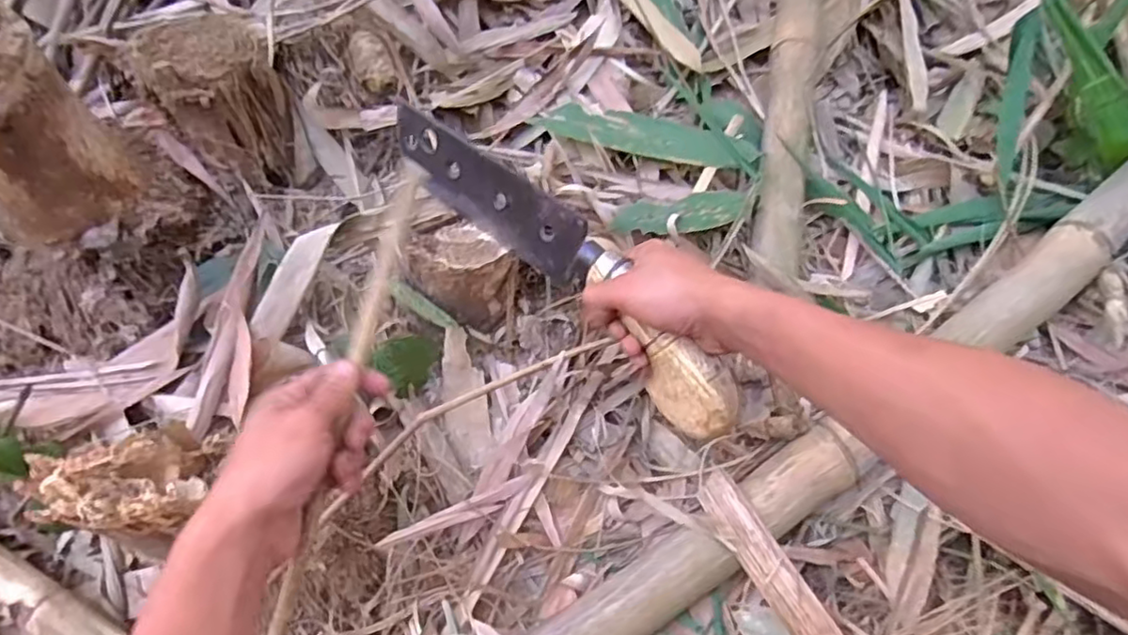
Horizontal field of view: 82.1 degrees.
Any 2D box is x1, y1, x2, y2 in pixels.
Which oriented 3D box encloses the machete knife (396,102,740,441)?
[{"bbox_3d":[-0.008,-0.054,0.525,0.042,0.070,0.380,-40,73,-19],"label":"machete knife"}]

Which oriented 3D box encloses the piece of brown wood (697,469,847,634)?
[{"bbox_3d":[0.199,0.245,0.522,0.036,0.020,0.265,-27,62,-17],"label":"piece of brown wood"}]

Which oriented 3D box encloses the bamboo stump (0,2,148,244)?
[{"bbox_3d":[-0.460,-0.156,0.539,0.114,0.178,0.114,-11,59,-8],"label":"bamboo stump"}]

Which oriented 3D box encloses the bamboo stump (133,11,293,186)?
[{"bbox_3d":[-0.355,-0.227,0.679,0.116,0.129,0.130,-31,64,-19],"label":"bamboo stump"}]

